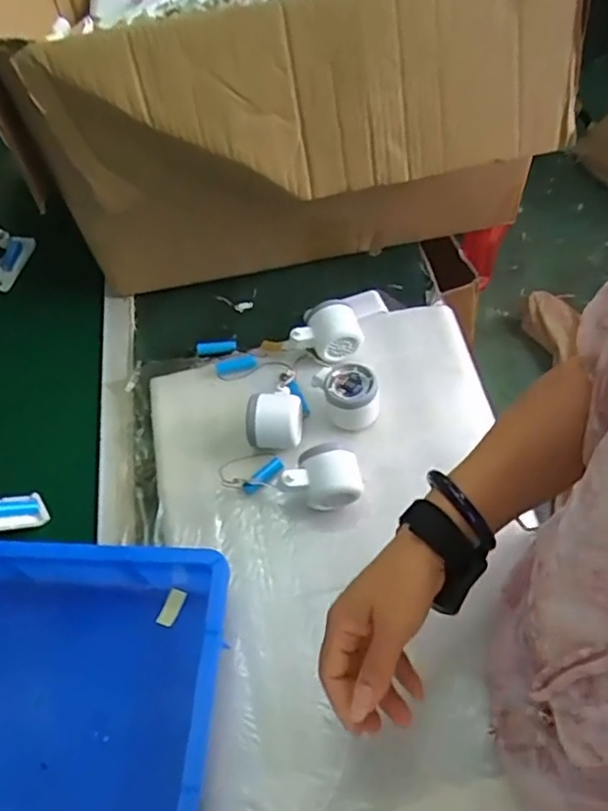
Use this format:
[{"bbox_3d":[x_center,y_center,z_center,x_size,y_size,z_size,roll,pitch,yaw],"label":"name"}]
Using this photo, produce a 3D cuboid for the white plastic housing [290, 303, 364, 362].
[{"bbox_3d":[0.029,-0.086,0.734,0.083,0.056,0.054,6,57,11],"label":"white plastic housing"}]

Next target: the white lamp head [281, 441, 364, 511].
[{"bbox_3d":[0.019,0.077,0.627,0.076,0.060,0.056,-11,56,-1],"label":"white lamp head"}]

